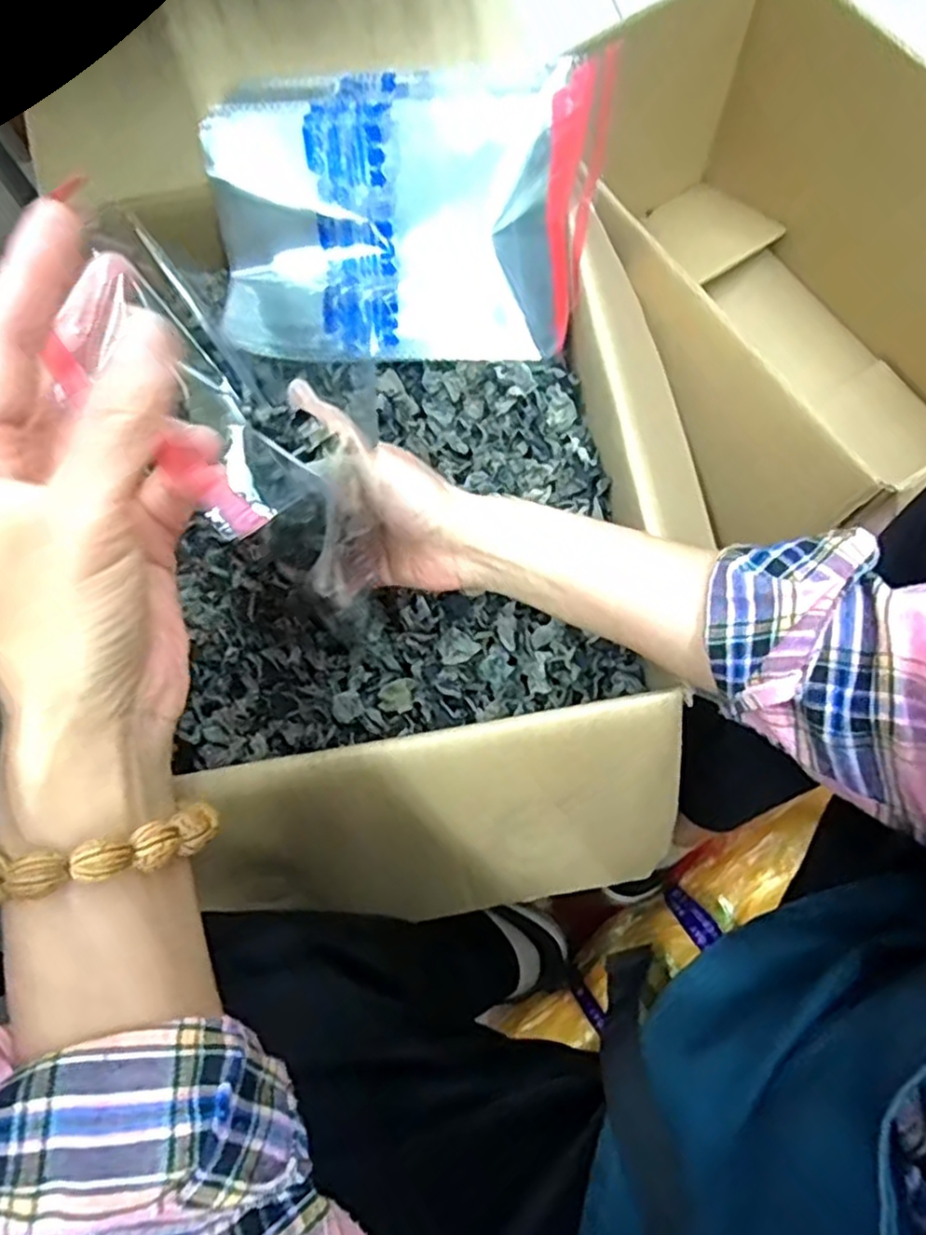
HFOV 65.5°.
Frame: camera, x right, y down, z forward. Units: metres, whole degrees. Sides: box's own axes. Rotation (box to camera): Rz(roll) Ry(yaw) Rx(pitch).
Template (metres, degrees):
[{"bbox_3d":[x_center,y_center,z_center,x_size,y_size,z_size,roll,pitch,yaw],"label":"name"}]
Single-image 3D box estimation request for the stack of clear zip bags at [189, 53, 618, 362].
[{"bbox_3d":[-0.037,-0.255,0.460,0.246,0.044,0.173,0,102,4],"label":"stack of clear zip bags"}]

